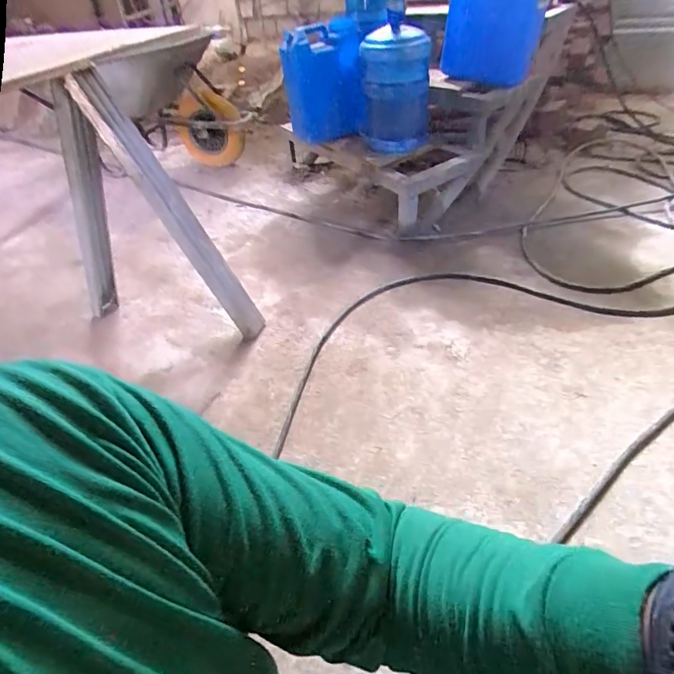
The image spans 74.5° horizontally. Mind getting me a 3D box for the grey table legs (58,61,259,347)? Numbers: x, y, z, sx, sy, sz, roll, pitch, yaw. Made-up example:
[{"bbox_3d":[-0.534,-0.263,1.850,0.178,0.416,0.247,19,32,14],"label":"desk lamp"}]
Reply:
[{"bbox_3d":[-0.564,-0.324,1.230,0.648,0.673,0.095,10,45,17],"label":"grey table legs"}]

